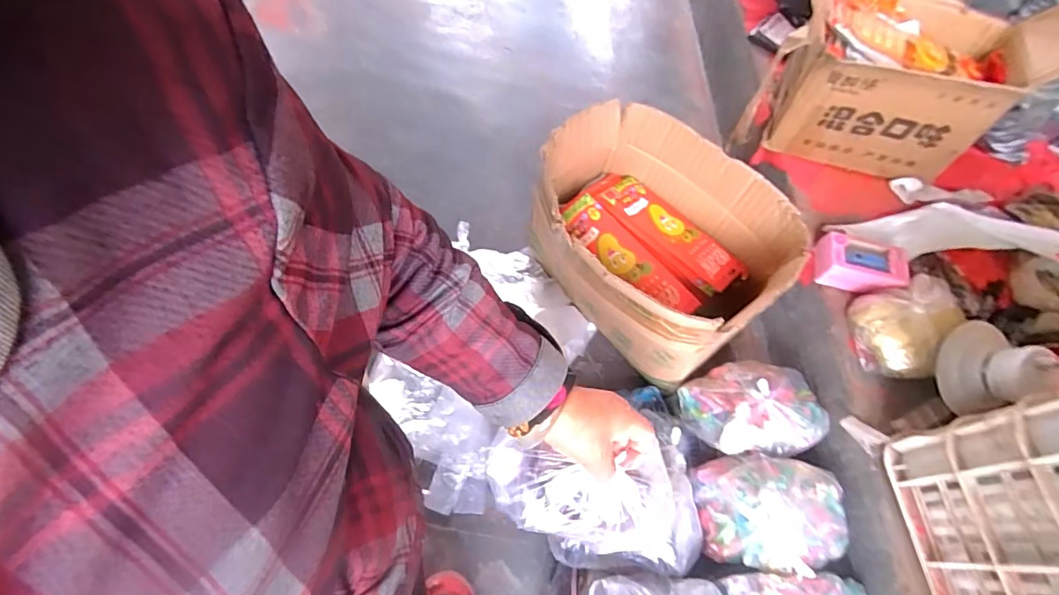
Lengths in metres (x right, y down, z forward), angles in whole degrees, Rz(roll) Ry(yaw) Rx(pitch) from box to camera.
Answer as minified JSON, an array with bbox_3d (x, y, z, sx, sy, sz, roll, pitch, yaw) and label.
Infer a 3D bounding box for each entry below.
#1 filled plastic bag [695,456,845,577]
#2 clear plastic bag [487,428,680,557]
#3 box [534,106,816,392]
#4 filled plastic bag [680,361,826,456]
[{"bbox_3d":[0.313,0.276,0.629,0.173,0.078,0.137,0,62,-4],"label":"filled plastic bag"},{"bbox_3d":[0.053,0.190,0.470,0.188,0.073,0.084,13,62,-2],"label":"clear plastic bag"},{"bbox_3d":[0.176,-0.084,0.748,0.363,0.210,0.273,40,66,16],"label":"box"},{"bbox_3d":[0.320,0.157,0.697,0.182,0.075,0.129,2,62,-3],"label":"filled plastic bag"}]

